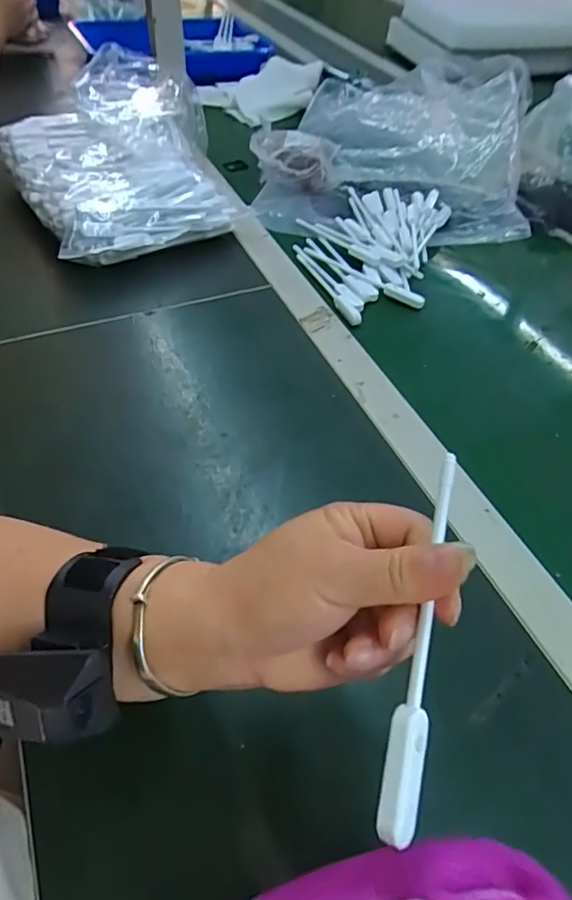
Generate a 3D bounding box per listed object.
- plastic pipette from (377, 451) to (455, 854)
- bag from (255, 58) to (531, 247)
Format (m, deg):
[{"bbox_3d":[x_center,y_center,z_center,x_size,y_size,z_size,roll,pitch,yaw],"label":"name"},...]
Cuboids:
[{"bbox_3d":[0.053,0.070,0.208,0.013,0.006,0.142,11,72,9],"label":"plastic pipette"},{"bbox_3d":[0.175,-0.484,0.809,0.346,0.053,0.543,12,51,9],"label":"bag"}]

